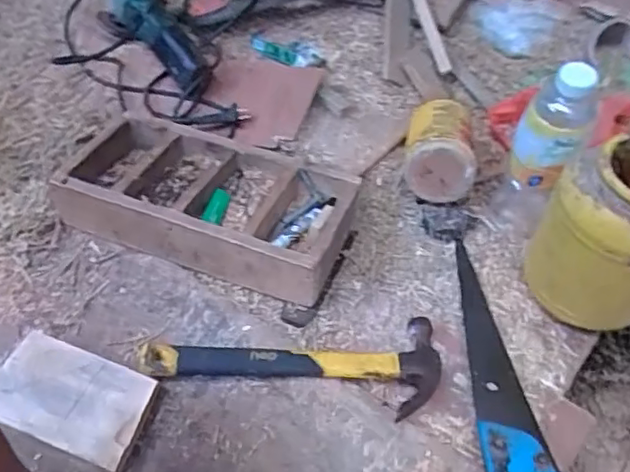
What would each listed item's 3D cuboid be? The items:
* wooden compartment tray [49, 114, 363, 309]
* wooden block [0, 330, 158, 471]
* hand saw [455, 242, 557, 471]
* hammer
[{"bbox_3d":[-0.147,-0.047,0.813,0.381,0.085,0.177,14,46,11],"label":"wooden compartment tray"},{"bbox_3d":[-0.262,0.169,0.643,0.172,0.020,0.097,17,47,14],"label":"wooden block"},{"bbox_3d":[0.200,0.167,0.675,0.092,0.041,0.425,-6,46,-8],"label":"hand saw"},{"bbox_3d":[-0.023,0.127,0.699,0.325,0.029,0.131,7,45,4],"label":"hammer"}]

